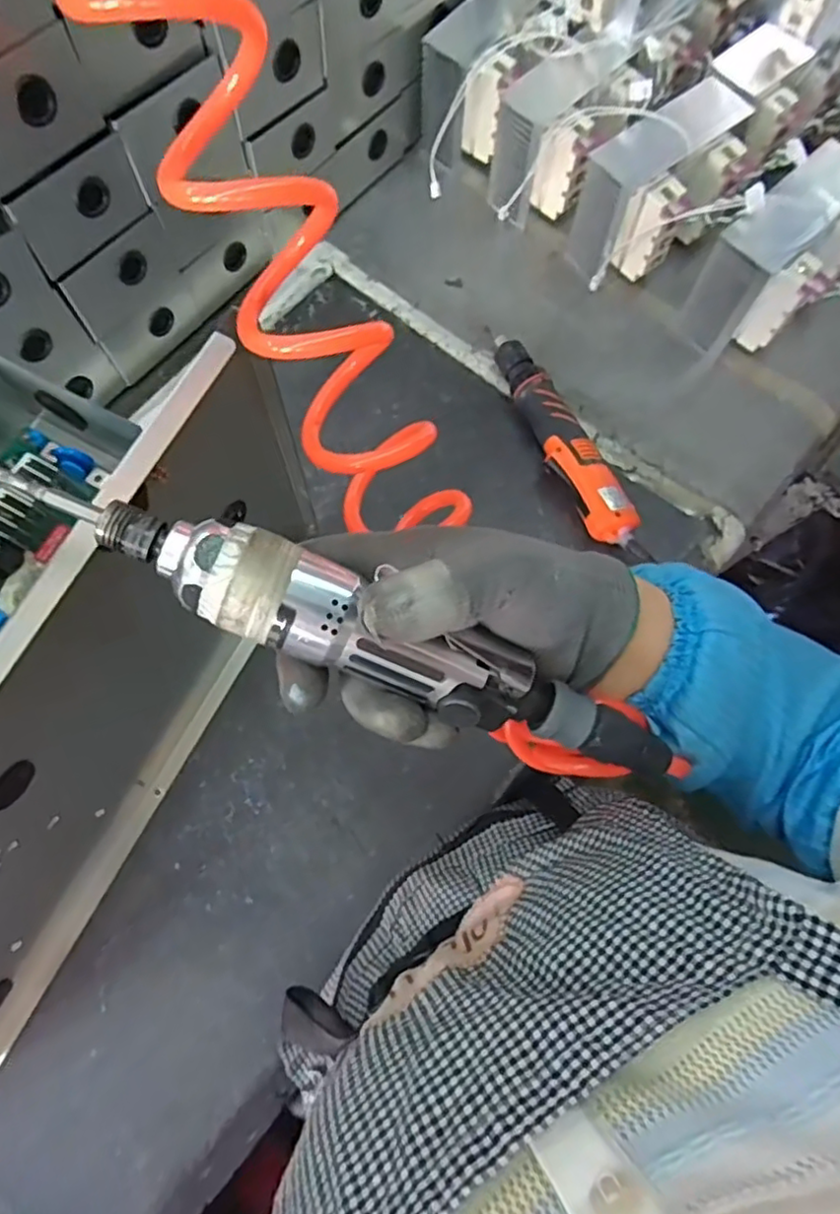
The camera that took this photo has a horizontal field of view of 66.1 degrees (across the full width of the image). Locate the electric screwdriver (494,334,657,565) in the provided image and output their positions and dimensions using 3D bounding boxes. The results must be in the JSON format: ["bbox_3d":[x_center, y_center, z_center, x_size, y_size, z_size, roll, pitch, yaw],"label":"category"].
[{"bbox_3d":[0.142,-0.163,0.642,0.066,0.054,0.274,-23,76,-7],"label":"electric screwdriver"}]

